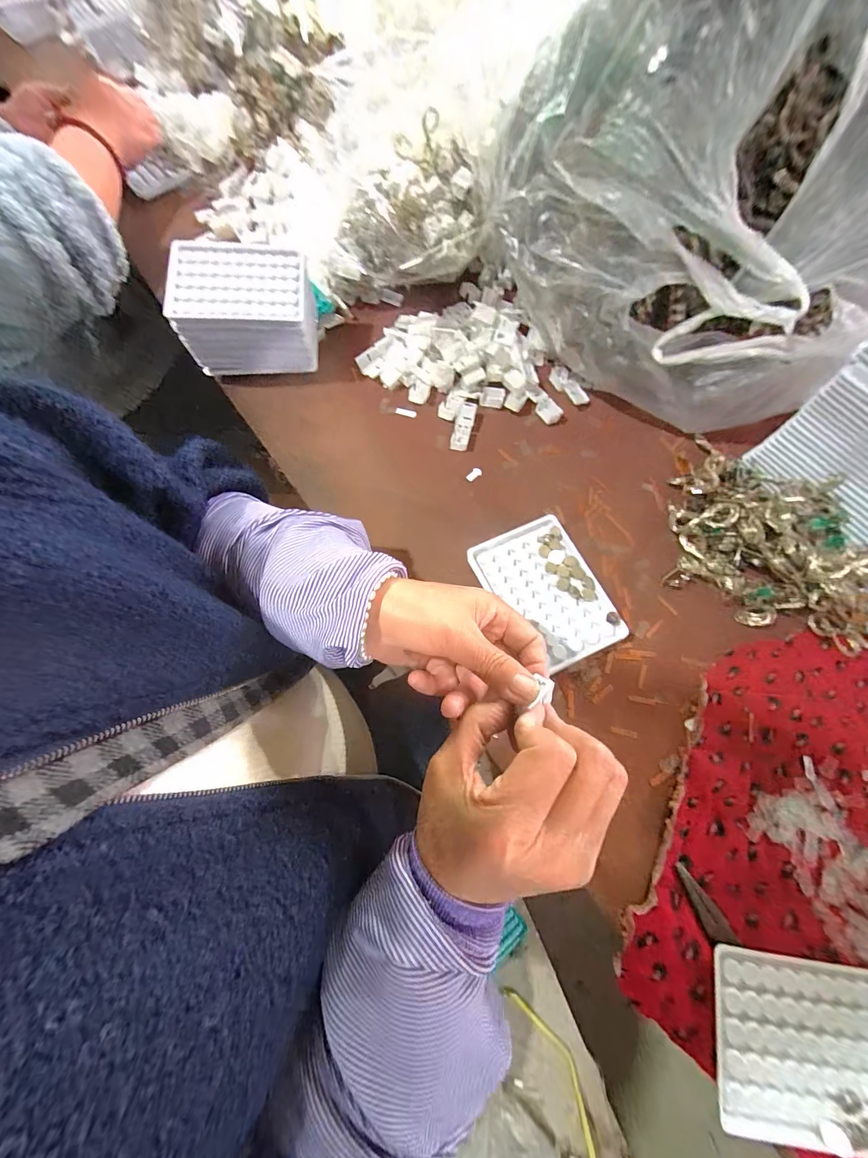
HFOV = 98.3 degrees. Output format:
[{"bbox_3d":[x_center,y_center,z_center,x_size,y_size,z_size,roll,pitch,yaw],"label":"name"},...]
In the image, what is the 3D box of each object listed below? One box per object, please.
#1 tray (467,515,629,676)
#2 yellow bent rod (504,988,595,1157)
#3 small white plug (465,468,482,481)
[{"bbox_3d":[0.101,0.013,0.345,0.094,0.021,0.132,-23,70,-7],"label":"tray"},{"bbox_3d":[0.255,0.990,0.769,0.065,0.019,0.284,-35,70,4],"label":"yellow bent rod"},{"bbox_3d":[0.044,-0.113,0.404,0.009,0.004,0.020,41,75,15],"label":"small white plug"}]

